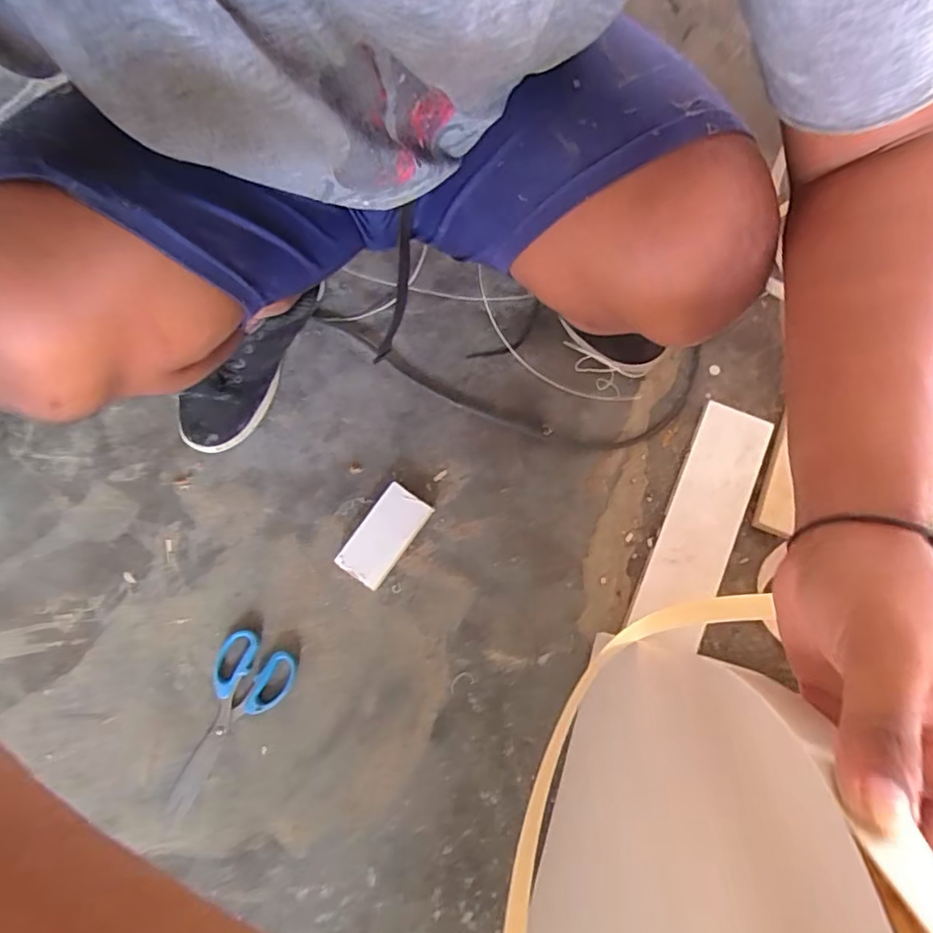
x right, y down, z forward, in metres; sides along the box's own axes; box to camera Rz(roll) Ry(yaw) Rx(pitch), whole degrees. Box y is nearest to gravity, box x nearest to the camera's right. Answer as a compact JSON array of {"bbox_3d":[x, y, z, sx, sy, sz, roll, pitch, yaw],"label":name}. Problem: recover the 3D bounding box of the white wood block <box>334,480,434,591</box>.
[{"bbox_3d":[-0.090,0.075,0.628,0.055,0.019,0.108,33,79,9],"label":"white wood block"}]

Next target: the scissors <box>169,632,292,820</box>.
[{"bbox_3d":[-0.253,0.264,0.591,0.082,0.012,0.175,29,79,9],"label":"scissors"}]

